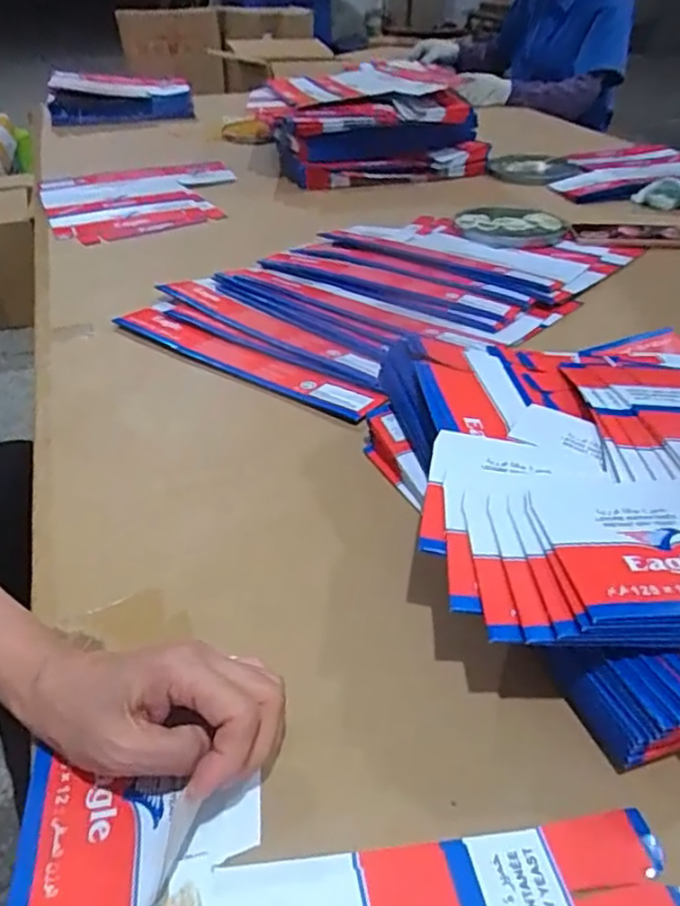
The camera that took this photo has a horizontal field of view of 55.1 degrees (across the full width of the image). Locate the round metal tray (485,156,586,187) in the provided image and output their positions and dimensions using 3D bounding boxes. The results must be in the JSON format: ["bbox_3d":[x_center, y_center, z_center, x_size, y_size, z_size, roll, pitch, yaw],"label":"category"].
[{"bbox_3d":[0.377,-0.541,1.239,0.155,0.021,0.137,-29,46,-30],"label":"round metal tray"}]

